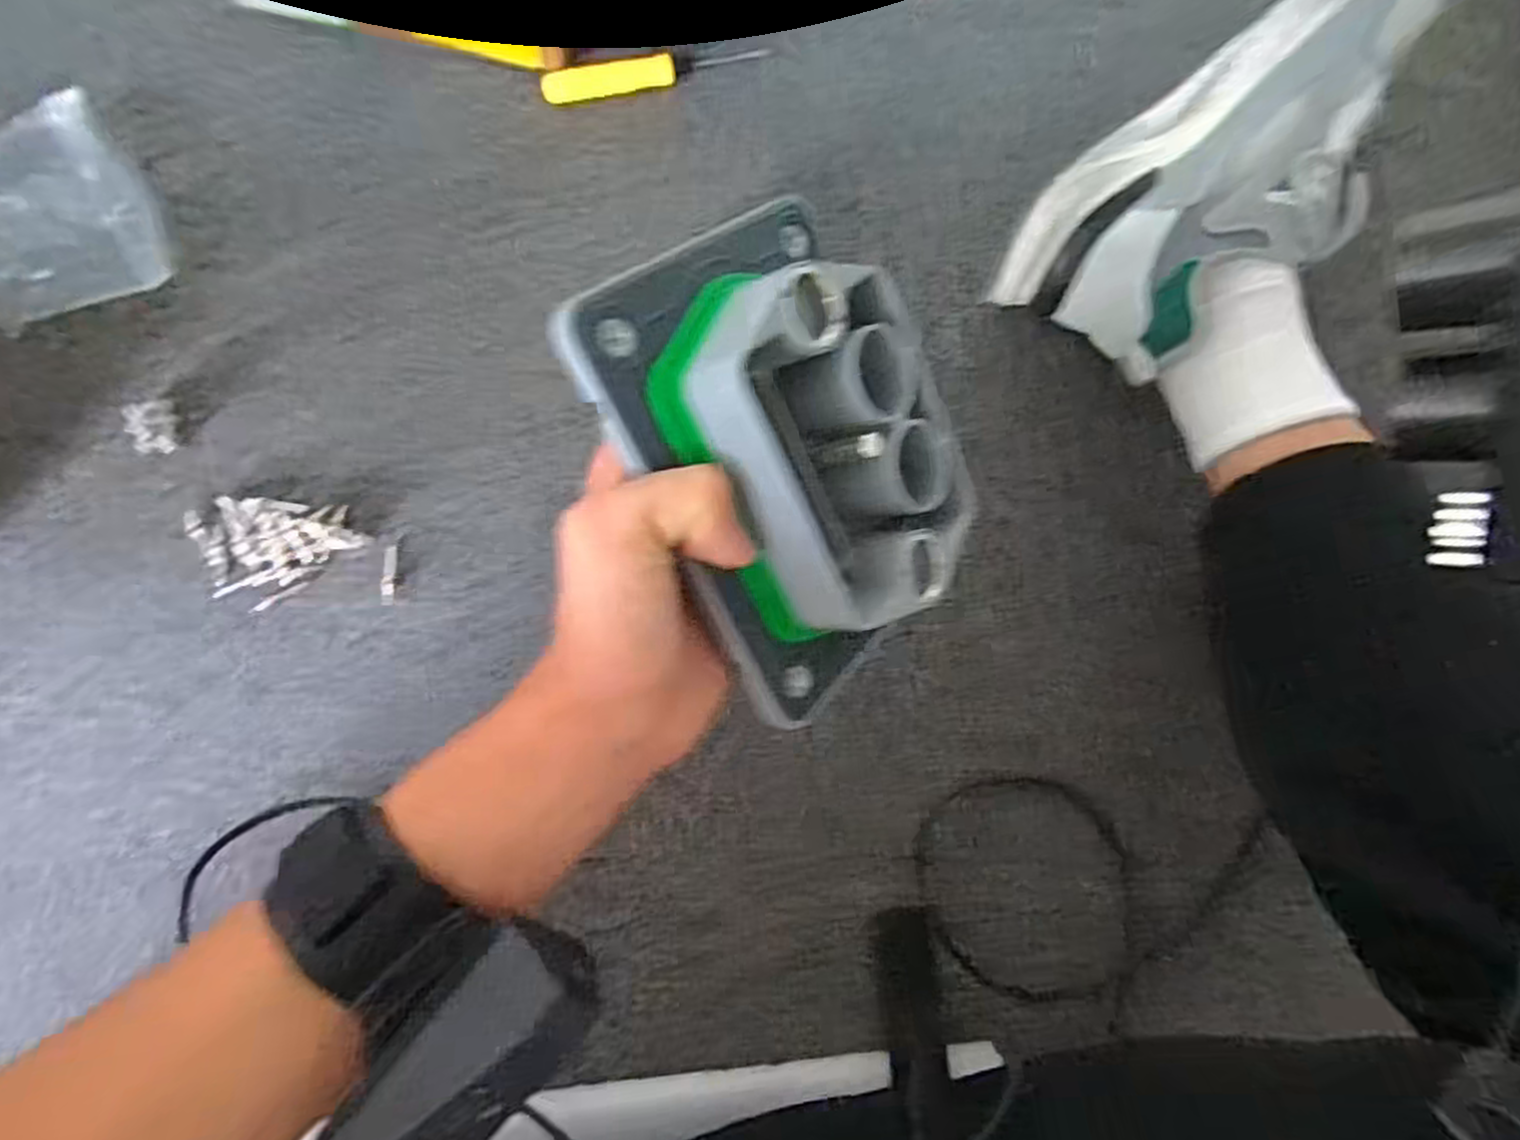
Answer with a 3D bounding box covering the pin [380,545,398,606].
[{"bbox_3d":[-0.199,0.003,0.416,0.007,0.004,0.032,4,86,-6],"label":"pin"}]

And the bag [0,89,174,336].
[{"bbox_3d":[-0.360,-0.176,0.392,0.096,0.039,0.091,-34,90,-7],"label":"bag"}]

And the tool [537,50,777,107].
[{"bbox_3d":[-0.059,-0.288,0.448,0.130,0.010,0.019,-13,88,-7],"label":"tool"}]

